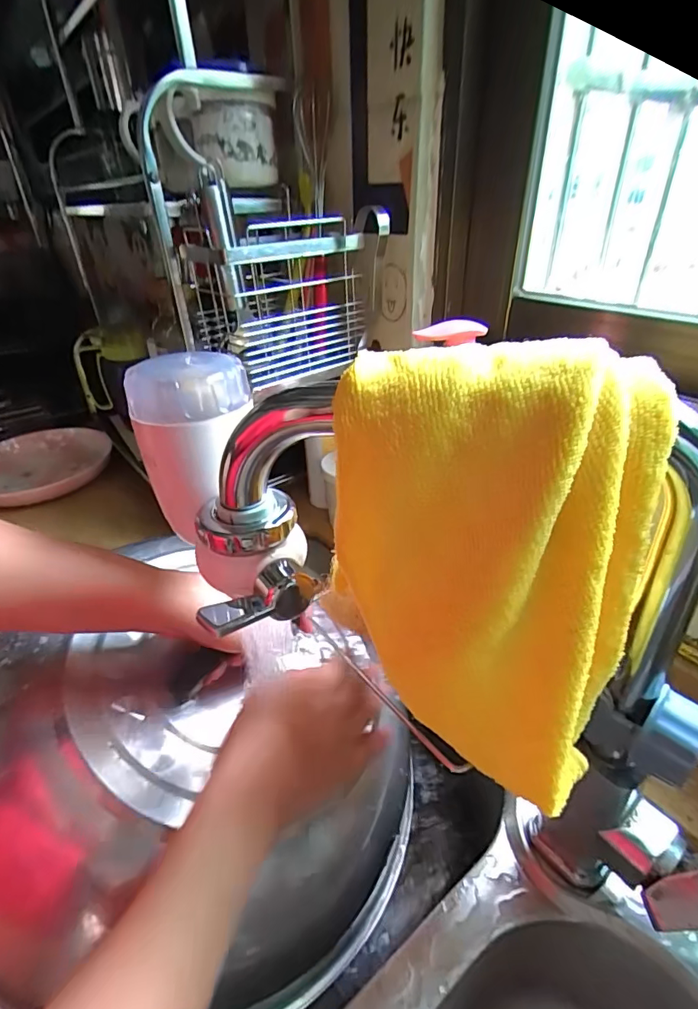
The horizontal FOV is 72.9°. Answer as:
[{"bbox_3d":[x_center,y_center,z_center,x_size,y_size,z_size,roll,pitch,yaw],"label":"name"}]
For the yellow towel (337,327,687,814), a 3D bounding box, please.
[{"bbox_3d":[0.050,0.032,0.183,0.112,0.175,0.029,7,17,18],"label":"yellow towel"}]

